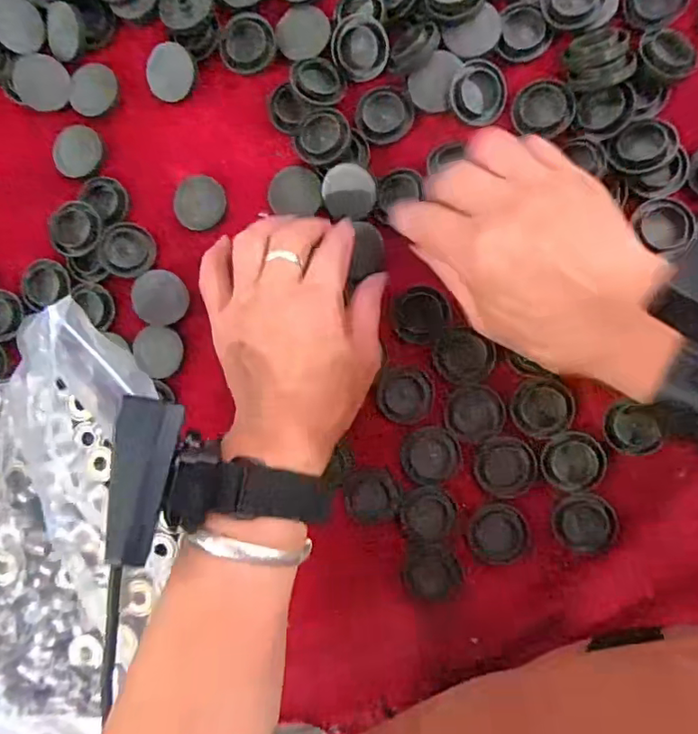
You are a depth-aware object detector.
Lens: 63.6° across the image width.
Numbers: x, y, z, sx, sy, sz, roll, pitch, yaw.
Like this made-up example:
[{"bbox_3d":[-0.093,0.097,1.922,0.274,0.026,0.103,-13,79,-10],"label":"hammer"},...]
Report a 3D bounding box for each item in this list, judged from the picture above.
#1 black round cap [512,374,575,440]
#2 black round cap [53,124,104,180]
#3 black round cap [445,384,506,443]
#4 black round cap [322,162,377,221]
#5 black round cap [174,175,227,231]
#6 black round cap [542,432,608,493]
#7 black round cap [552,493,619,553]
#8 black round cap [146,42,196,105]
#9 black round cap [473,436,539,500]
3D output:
[{"bbox_3d":[0.107,0.022,0.309,0.031,0.004,0.032,0,90,8],"label":"black round cap"},{"bbox_3d":[-0.169,-0.135,0.352,0.033,0.007,0.031,0,90,8],"label":"black round cap"},{"bbox_3d":[0.071,0.026,0.317,0.031,0.004,0.031,0,90,8],"label":"black round cap"},{"bbox_3d":[-0.001,-0.100,0.321,0.031,0.004,0.029,6,107,18],"label":"black round cap"},{"bbox_3d":[-0.091,-0.100,0.343,0.031,0.004,0.031,0,90,8],"label":"black round cap"},{"bbox_3d":[0.123,0.052,0.307,0.032,0.004,0.032,0,90,8],"label":"black round cap"},{"bbox_3d":[0.128,0.084,0.305,0.032,0.004,0.030,0,90,8],"label":"black round cap"},{"bbox_3d":[-0.107,-0.177,0.338,0.029,0.004,0.034,-15,88,8],"label":"black round cap"},{"bbox_3d":[0.087,0.056,0.314,0.033,0.004,0.033,0,90,8],"label":"black round cap"}]

